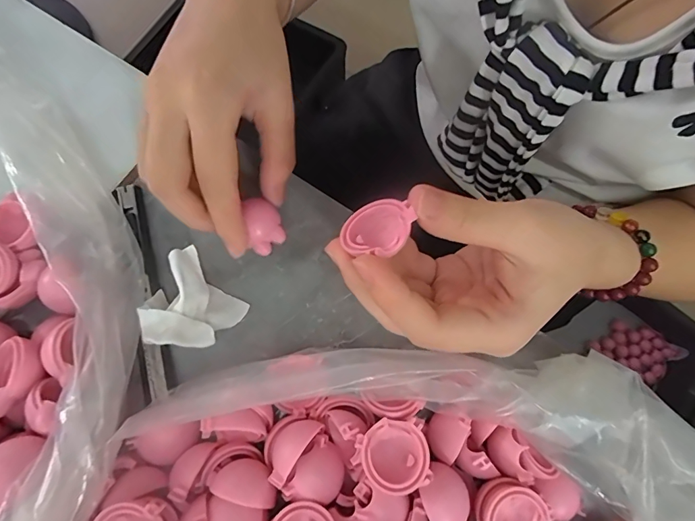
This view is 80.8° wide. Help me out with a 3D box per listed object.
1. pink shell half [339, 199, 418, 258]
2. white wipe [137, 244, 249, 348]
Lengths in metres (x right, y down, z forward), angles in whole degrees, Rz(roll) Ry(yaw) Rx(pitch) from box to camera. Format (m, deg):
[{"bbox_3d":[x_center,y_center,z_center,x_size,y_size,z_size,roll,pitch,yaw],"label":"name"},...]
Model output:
[{"bbox_3d":[0.012,-0.014,0.170,0.028,0.013,0.027,31,78,36],"label":"pink shell half"},{"bbox_3d":[-0.084,0.023,0.213,0.047,0.025,0.043,43,78,9],"label":"white wipe"}]

